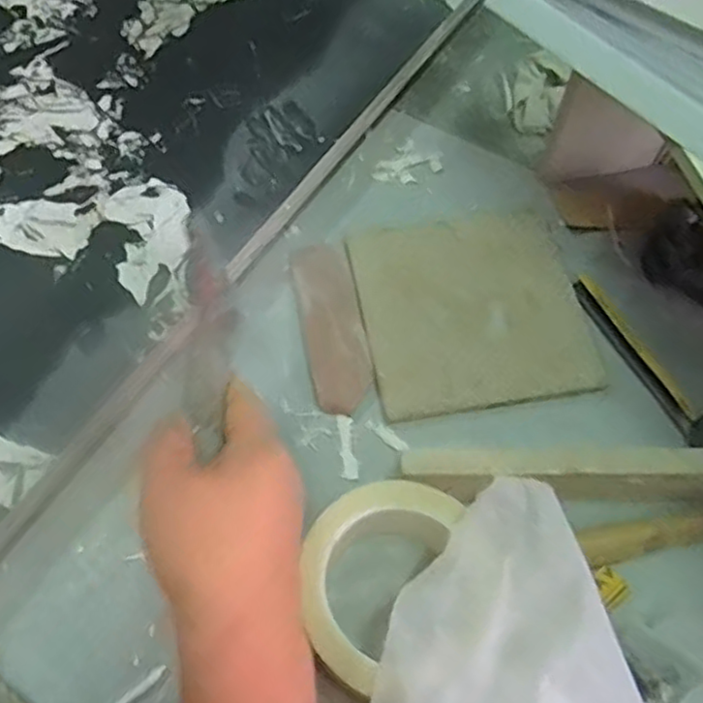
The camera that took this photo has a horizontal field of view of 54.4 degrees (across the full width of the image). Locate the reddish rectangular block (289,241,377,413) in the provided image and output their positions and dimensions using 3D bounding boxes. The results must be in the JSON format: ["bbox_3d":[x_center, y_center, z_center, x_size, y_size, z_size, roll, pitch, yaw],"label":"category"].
[{"bbox_3d":[-0.014,-0.022,0.474,0.042,0.012,0.137,-9,62,-7],"label":"reddish rectangular block"}]

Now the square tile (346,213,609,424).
[{"bbox_3d":[0.084,-0.031,0.474,0.149,0.008,0.147,-8,62,-6],"label":"square tile"}]

